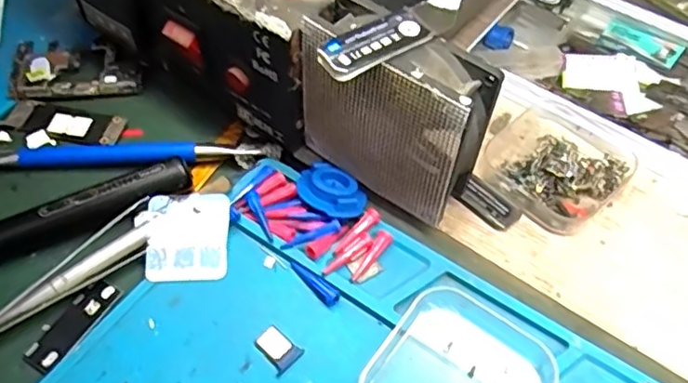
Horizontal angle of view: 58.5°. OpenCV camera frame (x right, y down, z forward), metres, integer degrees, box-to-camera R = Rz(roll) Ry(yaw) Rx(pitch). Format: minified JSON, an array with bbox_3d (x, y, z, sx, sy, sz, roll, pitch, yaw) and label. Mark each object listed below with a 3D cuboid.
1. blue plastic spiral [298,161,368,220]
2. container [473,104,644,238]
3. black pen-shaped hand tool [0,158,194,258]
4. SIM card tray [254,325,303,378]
[{"bbox_3d":[-0.006,-0.001,0.293,0.026,0.009,0.035,-32,60,-19],"label":"blue plastic spiral"},{"bbox_3d":[0.107,-0.017,0.309,0.062,0.021,0.064,-37,62,-21],"label":"container"},{"bbox_3d":[-0.131,0.014,0.285,0.122,0.014,0.019,-22,57,-13],"label":"black pen-shaped hand tool"},{"bbox_3d":[-0.028,0.066,0.257,0.019,0.004,0.013,36,63,24],"label":"SIM card tray"}]

